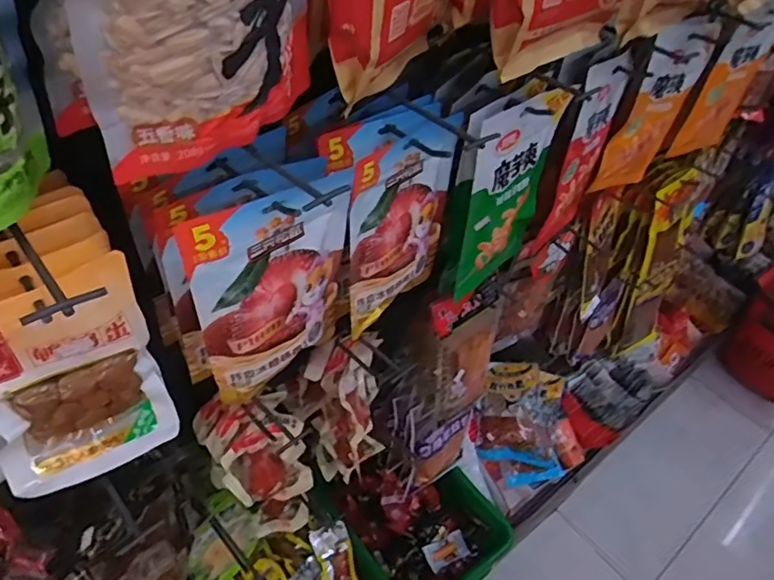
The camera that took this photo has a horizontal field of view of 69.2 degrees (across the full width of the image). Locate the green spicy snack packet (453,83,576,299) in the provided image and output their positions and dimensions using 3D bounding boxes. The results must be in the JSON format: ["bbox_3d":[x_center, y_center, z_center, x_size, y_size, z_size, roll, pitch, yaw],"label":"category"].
[{"bbox_3d":[0.138,-0.102,0.652,0.129,0.262,0.032,-36,58,-27],"label":"green spicy snack packet"}]

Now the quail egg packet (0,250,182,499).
[{"bbox_3d":[-0.224,0.066,0.398,0.118,0.166,0.043,-23,51,-25],"label":"quail egg packet"}]

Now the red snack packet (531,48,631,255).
[{"bbox_3d":[0.250,-0.167,0.720,0.026,0.263,0.114,27,49,20],"label":"red snack packet"}]

